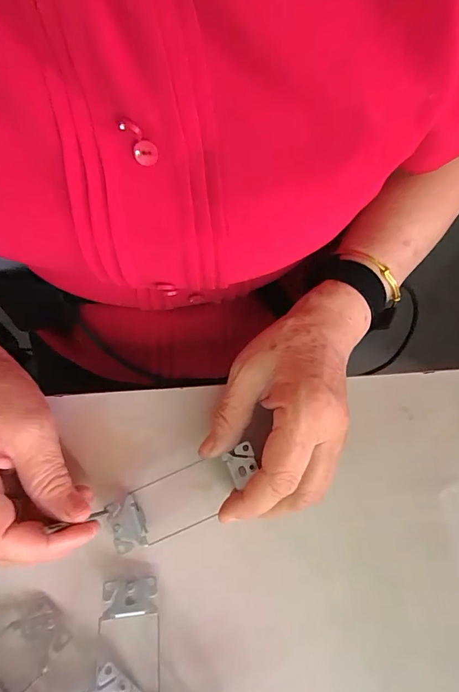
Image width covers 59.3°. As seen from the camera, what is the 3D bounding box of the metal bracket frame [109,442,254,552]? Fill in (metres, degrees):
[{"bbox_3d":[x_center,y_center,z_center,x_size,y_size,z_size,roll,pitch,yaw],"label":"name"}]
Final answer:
[{"bbox_3d":[-0.028,0.101,0.270,0.105,0.017,0.039,-26,71,2],"label":"metal bracket frame"}]

